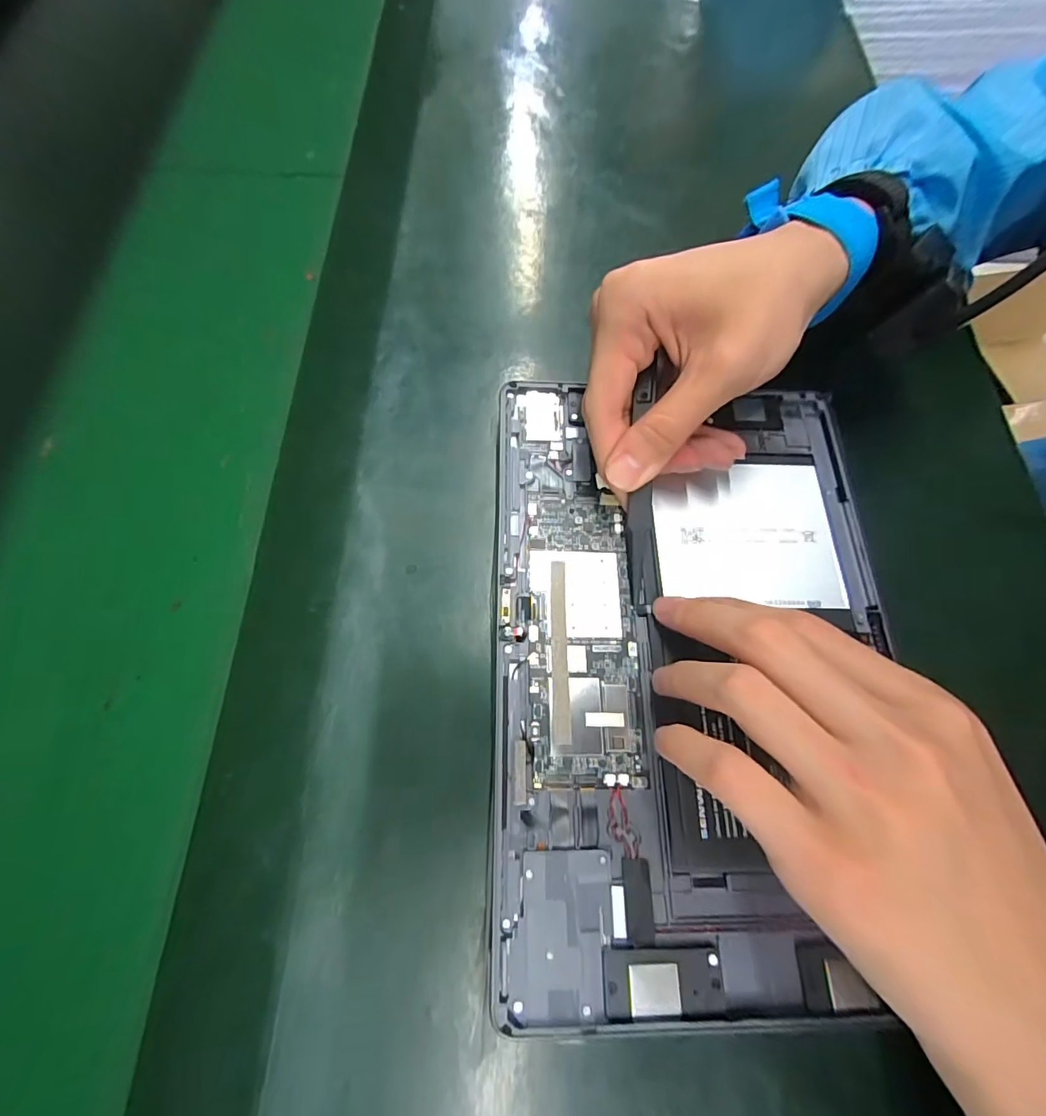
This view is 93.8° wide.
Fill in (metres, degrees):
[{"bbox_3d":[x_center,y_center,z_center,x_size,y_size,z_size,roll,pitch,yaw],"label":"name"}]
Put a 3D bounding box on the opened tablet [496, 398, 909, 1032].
[{"bbox_3d":[0.072,0.033,0.204,0.164,0.014,0.249,1,69,-1],"label":"opened tablet"}]

